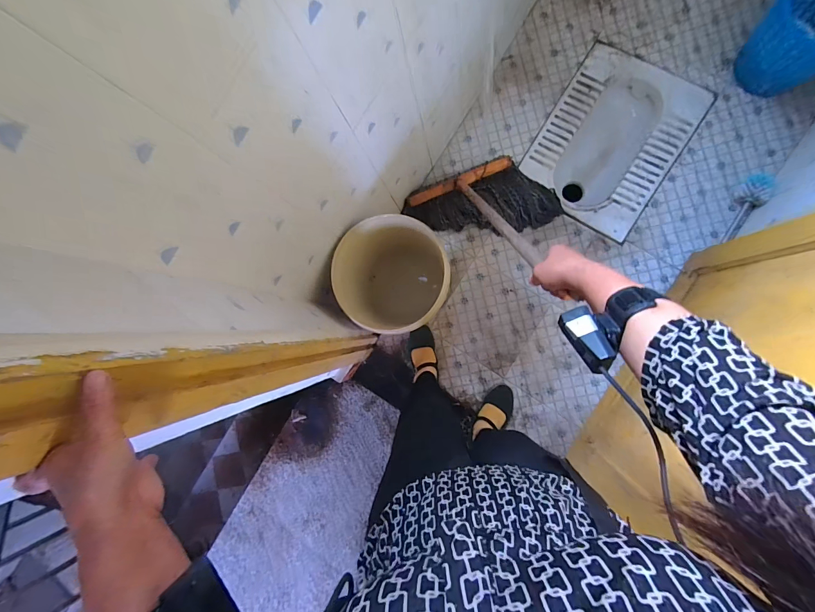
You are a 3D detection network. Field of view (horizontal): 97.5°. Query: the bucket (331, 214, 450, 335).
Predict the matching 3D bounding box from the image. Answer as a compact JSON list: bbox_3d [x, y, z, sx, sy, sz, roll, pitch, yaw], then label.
[{"bbox_3d":[-0.023,-0.058,1.122,0.299,0.411,0.279,-1,85,7],"label":"bucket"}]

